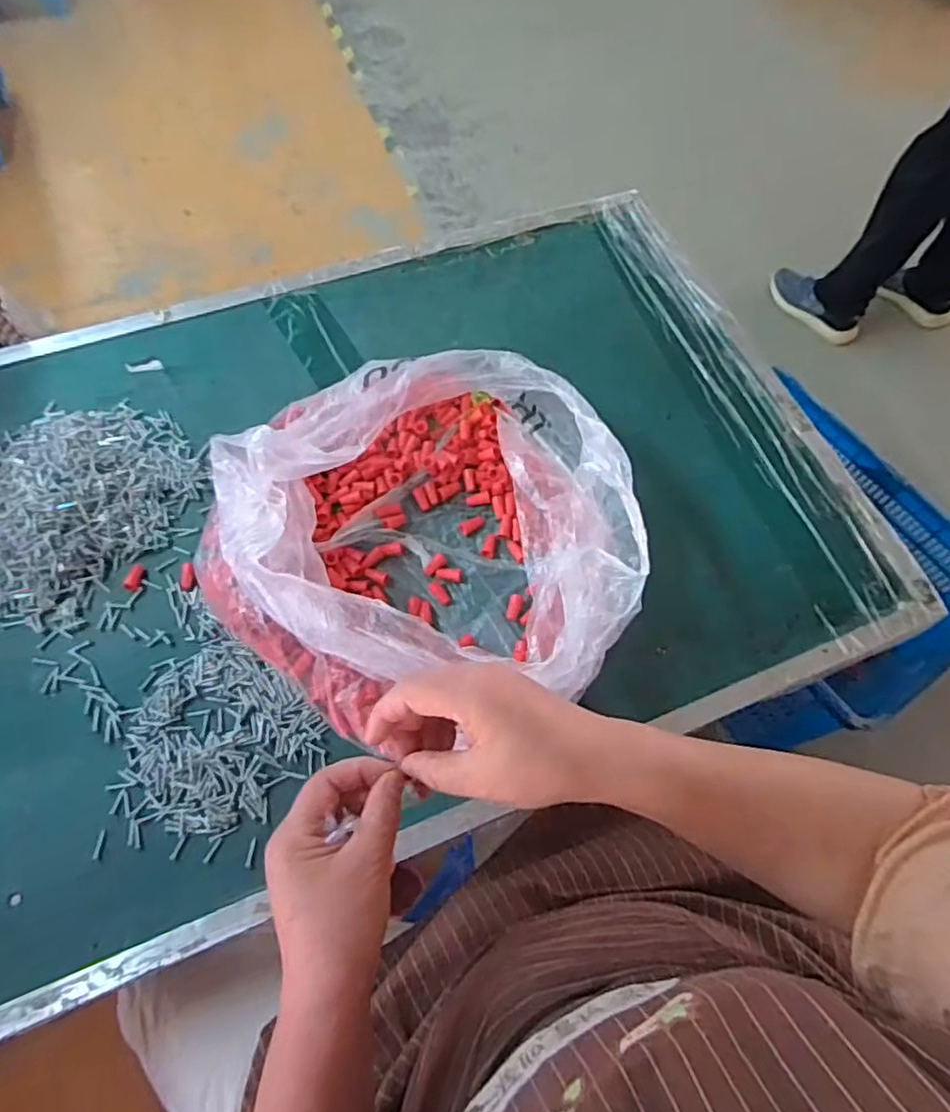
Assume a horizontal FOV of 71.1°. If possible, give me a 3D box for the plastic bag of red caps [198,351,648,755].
[{"bbox_3d":[-0.051,-0.039,0.565,0.362,0.127,0.322,-2,64,-5],"label":"plastic bag of red caps"}]

